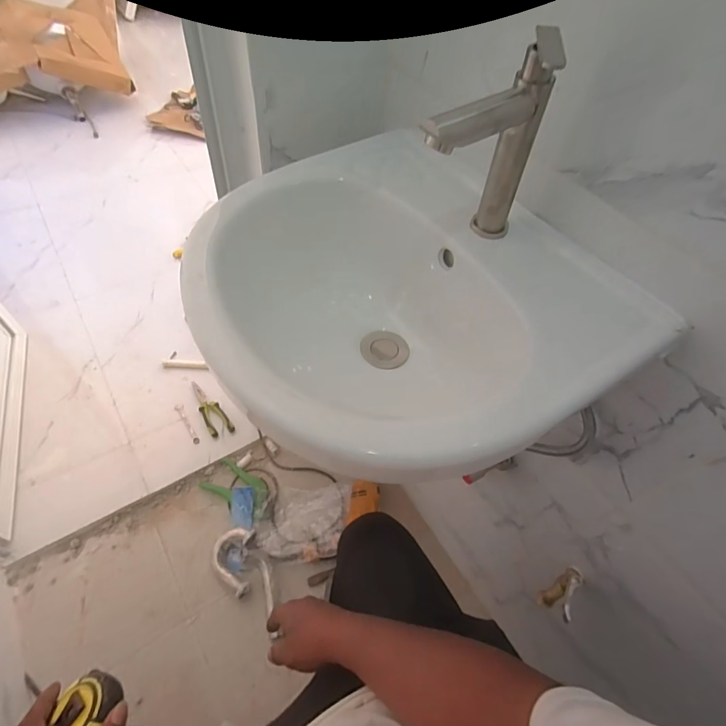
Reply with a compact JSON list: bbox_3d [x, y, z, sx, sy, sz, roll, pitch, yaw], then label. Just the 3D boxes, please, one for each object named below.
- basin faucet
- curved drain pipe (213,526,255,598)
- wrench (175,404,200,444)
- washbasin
[{"bbox_3d":[0.102,-0.165,0.354,0.128,0.165,0.035,-37,65,-28],"label":"basin faucet"},{"bbox_3d":[-0.294,0.448,0.938,0.088,0.034,0.133,3,53,-3],"label":"curved drain pipe"},{"bbox_3d":[-0.468,0.162,1.115,0.022,0.009,0.128,-29,59,-23],"label":"wrench"},{"bbox_3d":[0.032,-0.057,0.448,0.367,0.152,0.364,-21,58,-20],"label":"washbasin"}]

